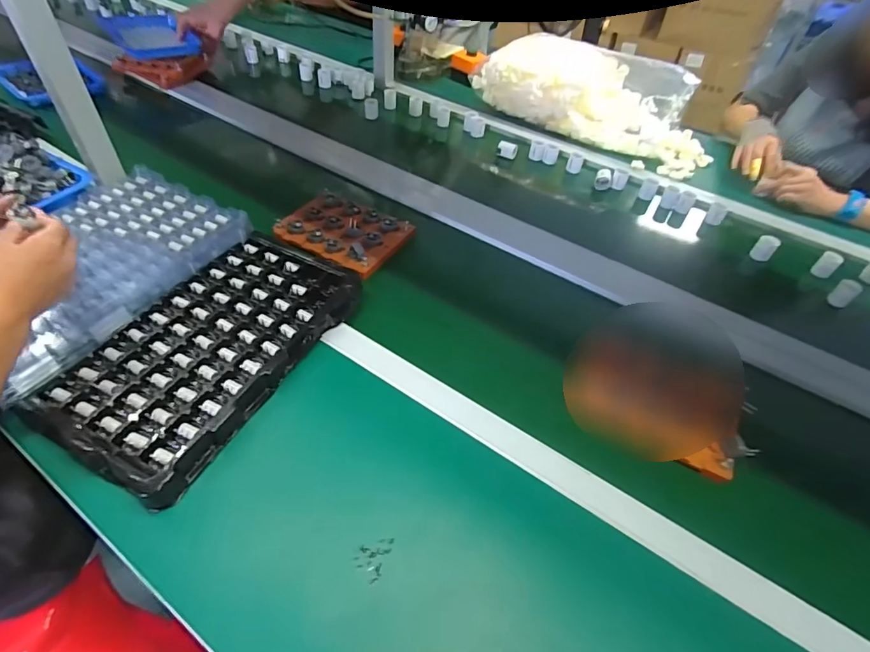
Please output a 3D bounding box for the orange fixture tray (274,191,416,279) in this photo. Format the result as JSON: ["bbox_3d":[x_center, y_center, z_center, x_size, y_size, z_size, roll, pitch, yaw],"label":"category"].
[{"bbox_3d":[-0.148,-0.155,0.743,0.182,0.021,0.139,22,50,12],"label":"orange fixture tray"}]

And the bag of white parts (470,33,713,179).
[{"bbox_3d":[0.389,-0.543,1.076,0.541,0.131,0.258,28,50,19],"label":"bag of white parts"}]

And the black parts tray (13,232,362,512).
[{"bbox_3d":[-0.273,0.019,0.579,0.208,0.032,0.367,26,51,15],"label":"black parts tray"}]

